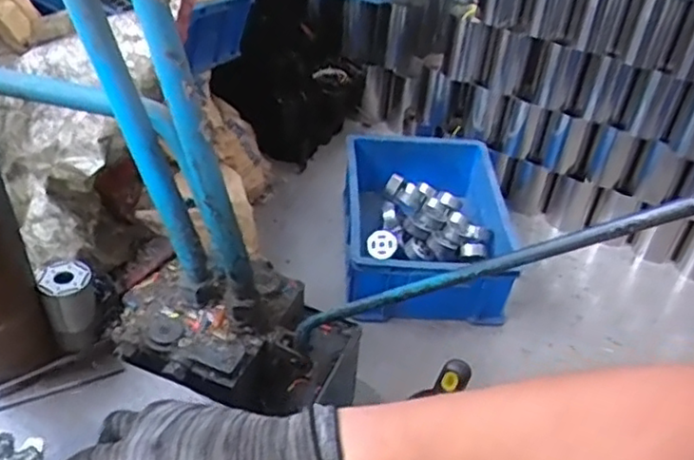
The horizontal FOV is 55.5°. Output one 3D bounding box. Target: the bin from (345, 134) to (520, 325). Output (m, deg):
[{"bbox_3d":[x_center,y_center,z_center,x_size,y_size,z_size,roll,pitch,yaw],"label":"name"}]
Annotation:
[{"bbox_3d":[0.162,-0.013,1.284,0.324,0.145,0.420,2,39,-3],"label":"bin"}]

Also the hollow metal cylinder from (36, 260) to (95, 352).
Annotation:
[{"bbox_3d":[-0.213,0.057,0.512,0.035,0.062,0.033,-19,45,-26],"label":"hollow metal cylinder"}]

